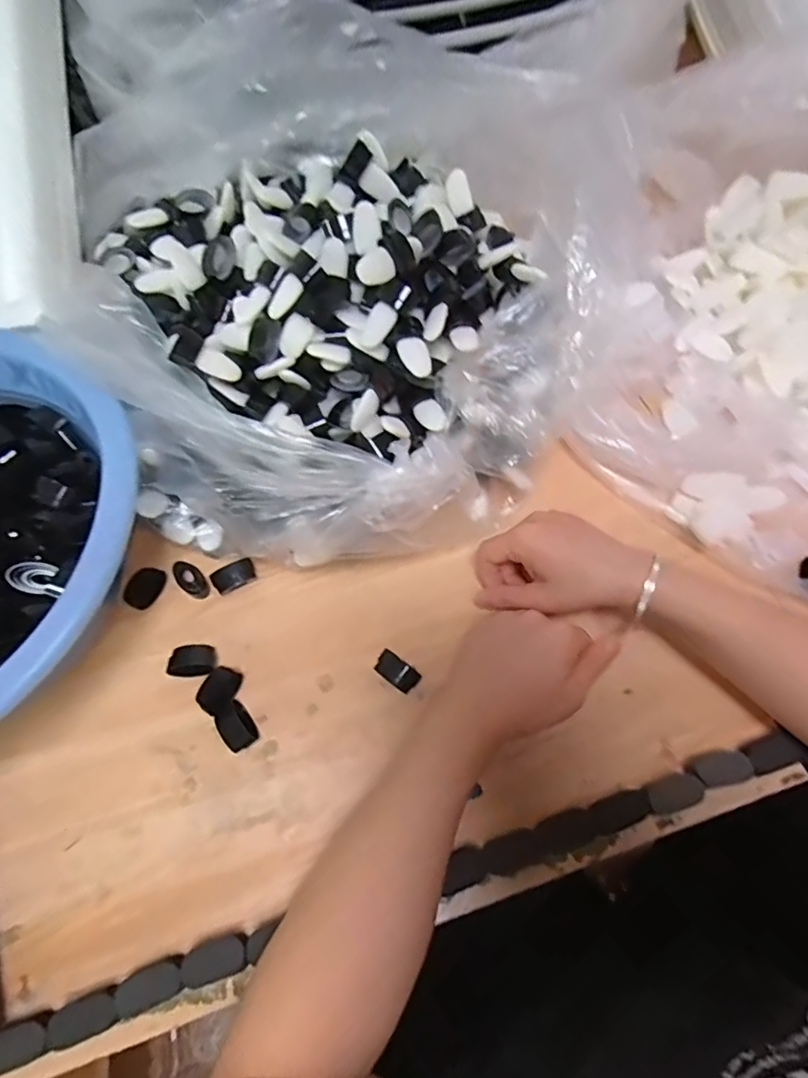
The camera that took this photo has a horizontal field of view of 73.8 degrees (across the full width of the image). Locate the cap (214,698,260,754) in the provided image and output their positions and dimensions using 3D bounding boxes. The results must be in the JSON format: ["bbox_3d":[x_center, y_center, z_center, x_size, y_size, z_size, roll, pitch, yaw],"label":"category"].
[{"bbox_3d":[-0.118,0.132,0.379,0.021,0.014,0.032,-34,68,-15],"label":"cap"}]

